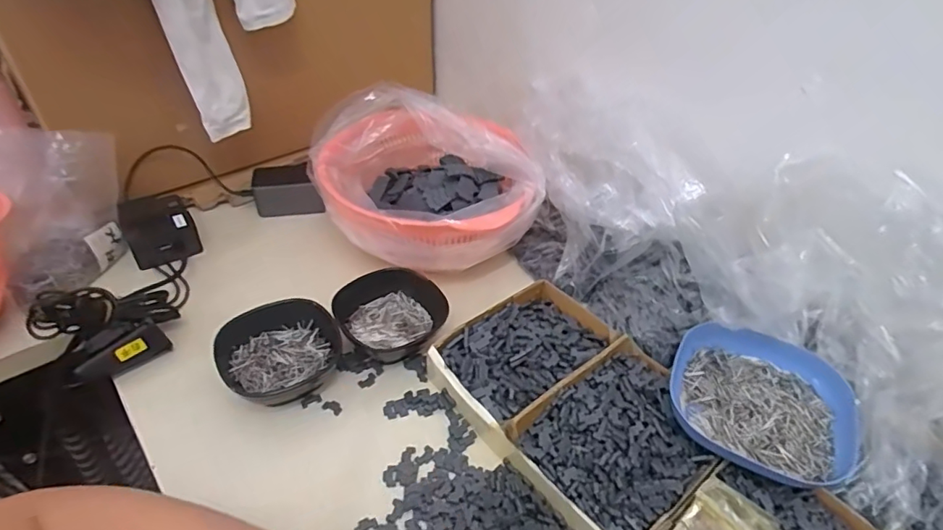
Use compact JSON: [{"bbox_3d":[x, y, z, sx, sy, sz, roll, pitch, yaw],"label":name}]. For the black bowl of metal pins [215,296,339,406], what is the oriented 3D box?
[{"bbox_3d":[-0.179,0.092,0.507,0.109,0.051,0.108,-28,50,-20],"label":"black bowl of metal pins"}]

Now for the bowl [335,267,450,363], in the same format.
[{"bbox_3d":[-0.079,0.054,0.544,0.113,0.037,0.110,-25,49,-30],"label":"bowl"}]

